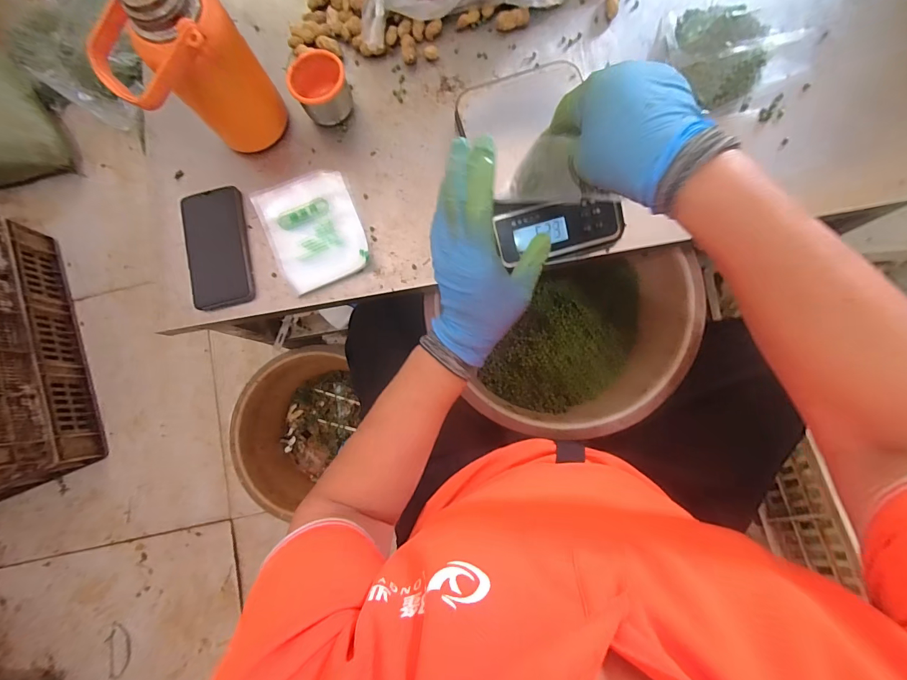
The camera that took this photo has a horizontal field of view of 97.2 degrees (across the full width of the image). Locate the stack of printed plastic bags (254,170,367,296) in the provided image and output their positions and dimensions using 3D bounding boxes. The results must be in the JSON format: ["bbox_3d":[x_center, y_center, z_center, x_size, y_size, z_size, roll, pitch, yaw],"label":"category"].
[{"bbox_3d":[-0.171,-0.137,0.494,0.111,0.018,0.144,-25,80,1],"label":"stack of printed plastic bags"}]

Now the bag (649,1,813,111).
[{"bbox_3d":[0.323,-0.358,0.480,0.125,0.044,0.143,-19,80,2],"label":"bag"}]

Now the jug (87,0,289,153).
[{"bbox_3d":[-0.288,-0.293,0.437,0.131,0.205,0.110,-44,80,-2],"label":"jug"}]

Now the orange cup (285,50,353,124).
[{"bbox_3d":[-0.162,-0.311,0.503,0.070,0.057,0.066,-1,82,5],"label":"orange cup"}]

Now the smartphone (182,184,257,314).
[{"bbox_3d":[-0.296,-0.119,0.507,0.074,0.017,0.156,-14,81,3],"label":"smartphone"}]

